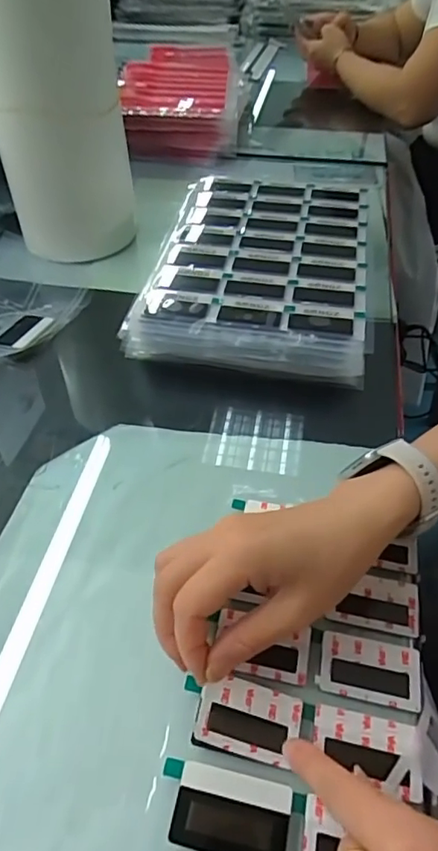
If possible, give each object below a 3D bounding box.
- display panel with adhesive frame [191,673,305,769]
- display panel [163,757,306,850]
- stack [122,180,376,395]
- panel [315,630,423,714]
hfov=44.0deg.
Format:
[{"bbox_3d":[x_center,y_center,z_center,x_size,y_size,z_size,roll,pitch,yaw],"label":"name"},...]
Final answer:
[{"bbox_3d":[0.016,0.152,0.281,0.054,0.004,0.035,18,53,-4],"label":"display panel with adhesive frame"},{"bbox_3d":[0.005,0.185,0.258,0.066,0.004,0.034,9,48,8],"label":"display panel"},{"bbox_3d":[0.046,-0.167,0.557,0.207,0.052,0.310,7,48,7],"label":"stack"},{"bbox_3d":[0.085,0.135,0.303,0.054,0.004,0.034,9,48,8],"label":"panel"}]

